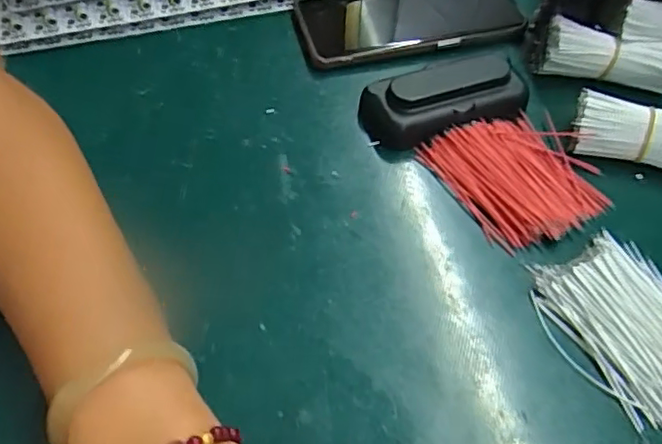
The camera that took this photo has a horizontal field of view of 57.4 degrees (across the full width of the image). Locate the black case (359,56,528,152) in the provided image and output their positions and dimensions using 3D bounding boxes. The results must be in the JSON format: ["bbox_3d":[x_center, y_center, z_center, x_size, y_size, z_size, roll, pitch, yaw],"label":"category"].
[{"bbox_3d":[0.074,-0.079,0.393,0.104,0.032,0.039,-13,56,-9],"label":"black case"}]

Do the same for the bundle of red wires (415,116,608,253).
[{"bbox_3d":[0.114,-0.031,0.368,0.081,0.013,0.094,-26,59,-17],"label":"bundle of red wires"}]

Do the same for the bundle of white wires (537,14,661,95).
[{"bbox_3d":[0.190,-0.111,0.408,0.089,0.030,0.021,14,56,9],"label":"bundle of white wires"}]

